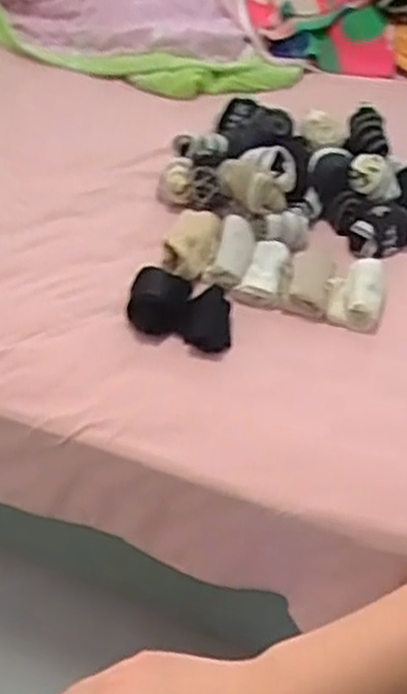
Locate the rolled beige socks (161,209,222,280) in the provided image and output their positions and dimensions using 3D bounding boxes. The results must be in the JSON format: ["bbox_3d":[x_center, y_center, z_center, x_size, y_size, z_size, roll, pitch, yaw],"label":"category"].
[{"bbox_3d":[-0.015,-0.147,1.104,0.076,0.053,0.124,7,50,4],"label":"rolled beige socks"}]

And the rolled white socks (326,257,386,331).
[{"bbox_3d":[0.205,-0.074,1.054,0.076,0.050,0.107,11,50,7],"label":"rolled white socks"}]

